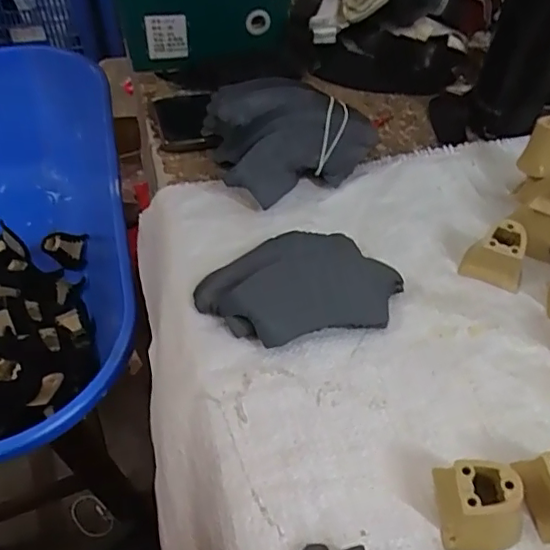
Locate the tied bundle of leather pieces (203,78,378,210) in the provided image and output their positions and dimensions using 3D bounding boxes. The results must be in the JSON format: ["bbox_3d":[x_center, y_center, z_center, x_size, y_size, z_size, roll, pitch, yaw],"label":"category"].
[{"bbox_3d":[0.014,-0.120,0.474,0.127,0.067,0.109,-11,50,-11],"label":"tied bundle of leather pieces"}]

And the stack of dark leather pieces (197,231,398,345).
[{"bbox_3d":[0.015,0.004,0.394,0.134,0.028,0.085,-11,50,-11],"label":"stack of dark leather pieces"}]

